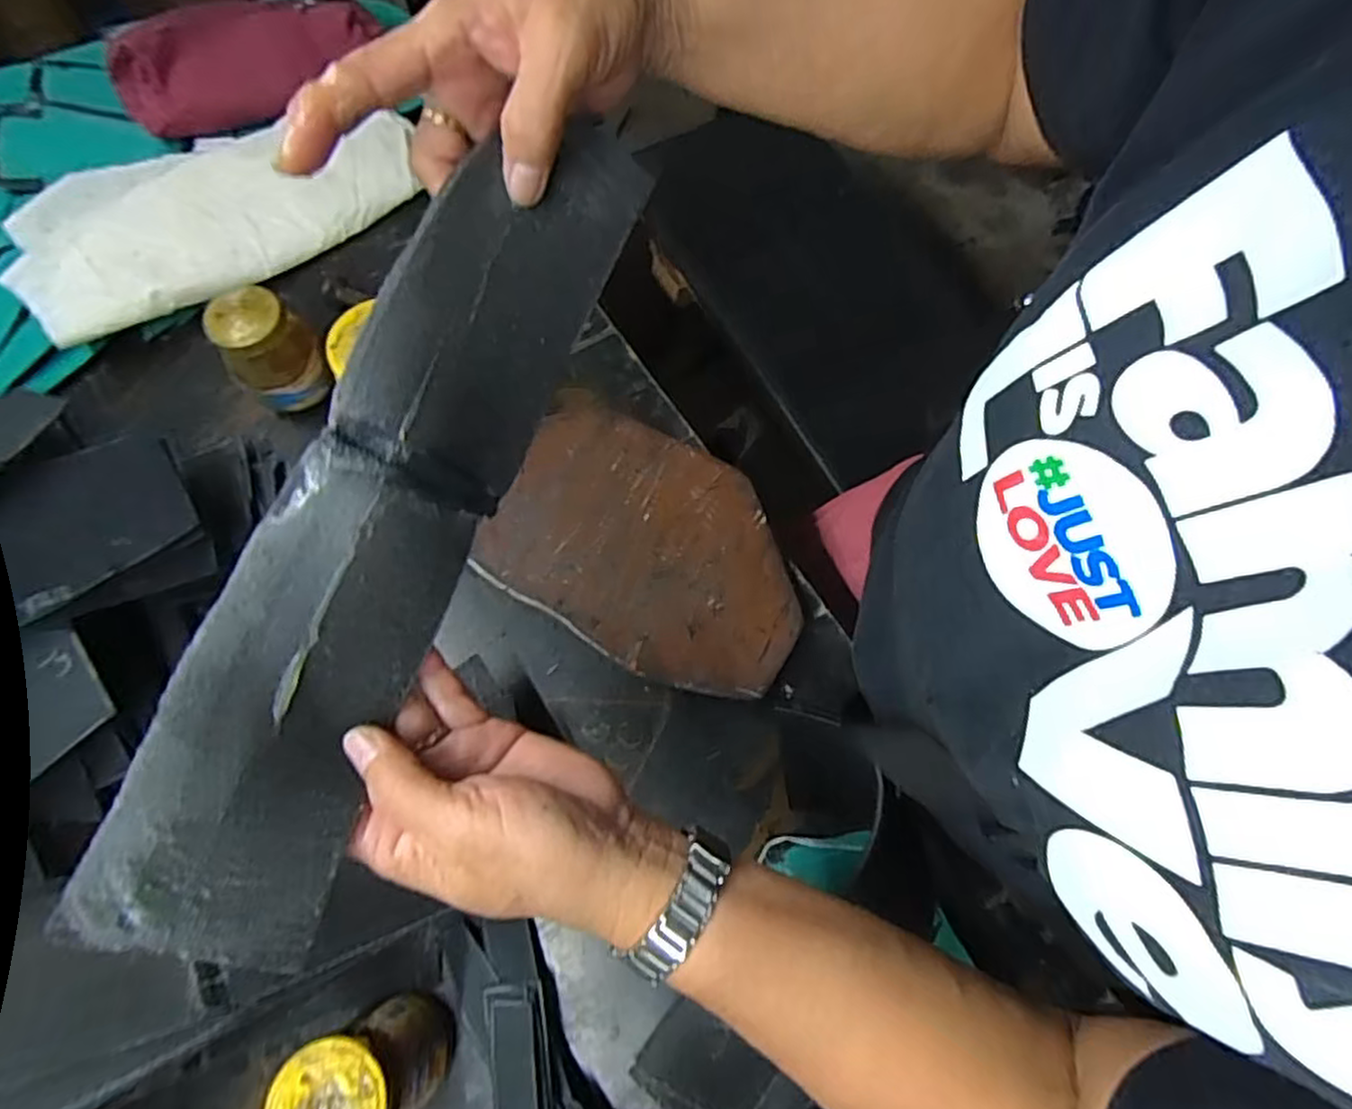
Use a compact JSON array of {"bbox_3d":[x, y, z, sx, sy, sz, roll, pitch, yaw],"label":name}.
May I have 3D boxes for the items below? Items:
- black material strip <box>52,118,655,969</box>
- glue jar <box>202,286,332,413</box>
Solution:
[{"bbox_3d":[-0.105,-0.024,0.268,0.074,0.031,0.330,29,73,-25],"label":"black material strip"},{"bbox_3d":[-0.314,-0.157,0.541,0.063,0.075,0.057,-42,75,-14],"label":"glue jar"}]

